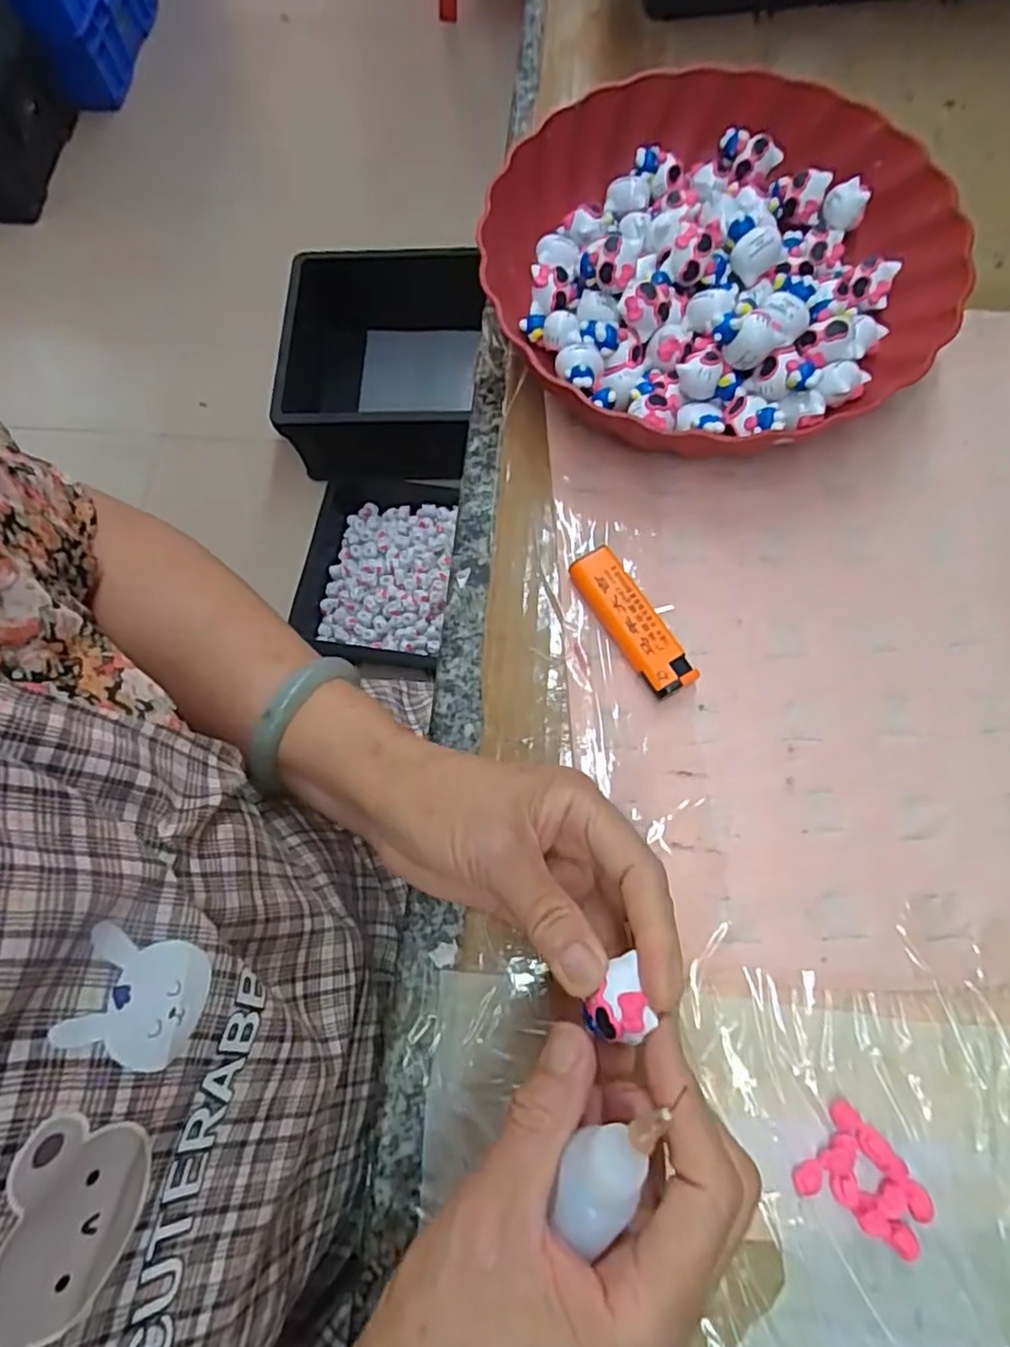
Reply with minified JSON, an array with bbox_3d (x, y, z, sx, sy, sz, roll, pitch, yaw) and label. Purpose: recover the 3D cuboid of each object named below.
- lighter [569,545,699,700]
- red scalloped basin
[{"bbox_3d":[0.061,-0.025,0.321,0.023,0.017,0.079,-33,74,-8],"label":"lighter"},{"bbox_3d":[0.116,-0.222,0.361,0.233,0.054,0.234,-1,72,2],"label":"red scalloped basin"}]

